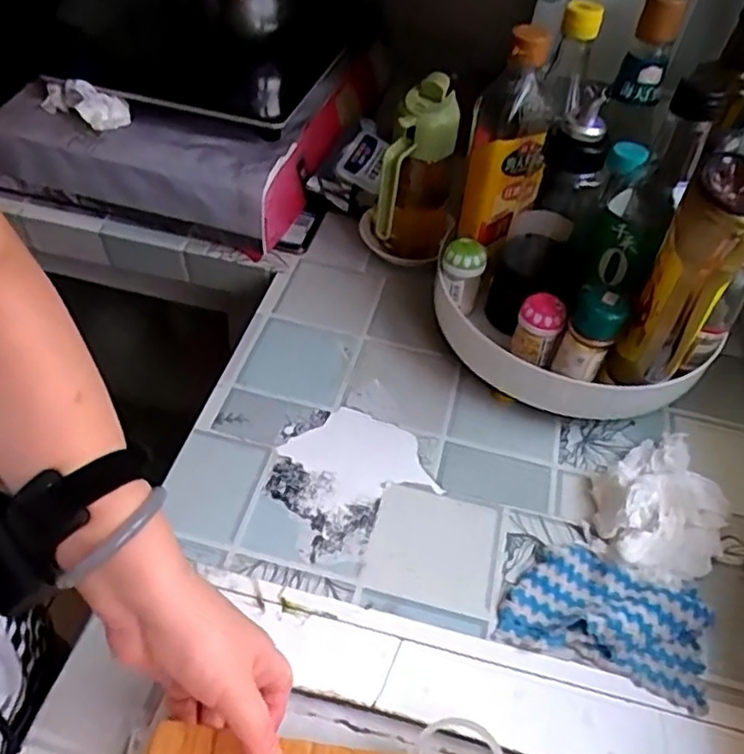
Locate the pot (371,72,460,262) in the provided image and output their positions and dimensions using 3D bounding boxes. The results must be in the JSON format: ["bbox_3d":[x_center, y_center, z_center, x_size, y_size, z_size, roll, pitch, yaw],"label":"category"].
[{"bbox_3d":[0.044,-0.200,0.666,0.075,0.179,0.093,6,49,0],"label":"pot"}]

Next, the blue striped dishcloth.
[{"bbox_3d":[0.168,0.170,0.483,0.142,0.018,0.082,17,50,10],"label":"blue striped dishcloth"}]

